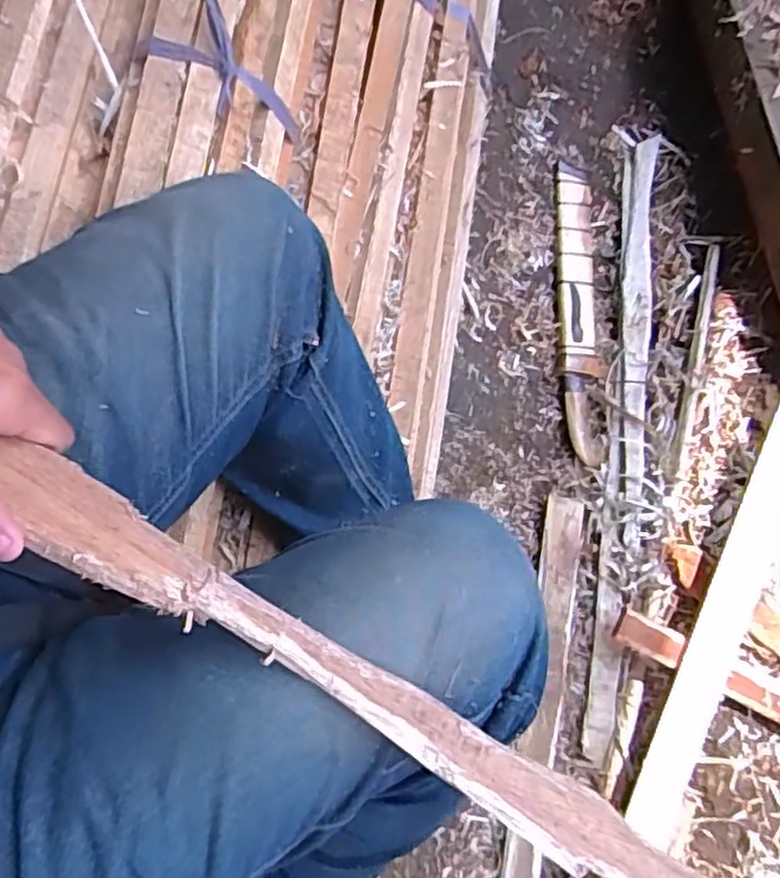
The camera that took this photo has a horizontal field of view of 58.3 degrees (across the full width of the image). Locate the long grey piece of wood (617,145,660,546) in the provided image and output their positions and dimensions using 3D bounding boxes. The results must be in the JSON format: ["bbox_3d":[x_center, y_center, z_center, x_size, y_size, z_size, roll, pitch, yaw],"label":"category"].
[{"bbox_3d":[0.374,-0.178,1.071,0.043,0.016,0.662,8,75,1],"label":"long grey piece of wood"}]

